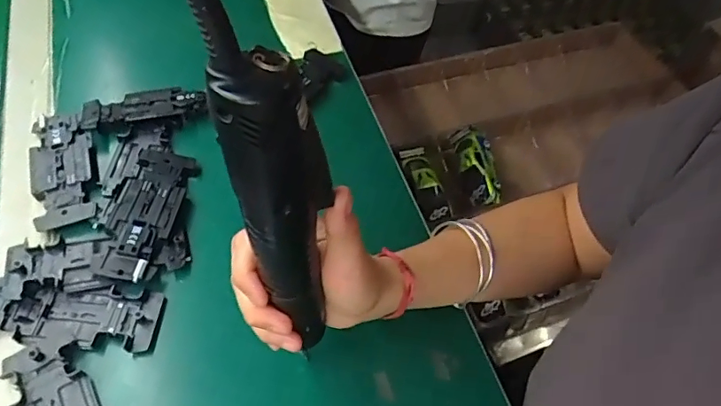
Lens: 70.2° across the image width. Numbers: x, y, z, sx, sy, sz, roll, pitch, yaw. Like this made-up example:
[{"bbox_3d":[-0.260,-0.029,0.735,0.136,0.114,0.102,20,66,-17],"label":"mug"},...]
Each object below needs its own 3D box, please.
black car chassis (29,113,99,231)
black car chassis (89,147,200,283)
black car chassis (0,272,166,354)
[{"bbox_3d":[-0.256,-0.033,0.440,0.049,0.010,0.120,-15,57,-15],"label":"black car chassis"},{"bbox_3d":[-0.175,0.006,0.420,0.052,0.015,0.125,8,54,0],"label":"black car chassis"},{"bbox_3d":[-0.213,0.081,0.371,0.125,0.012,0.048,5,54,-2],"label":"black car chassis"}]

